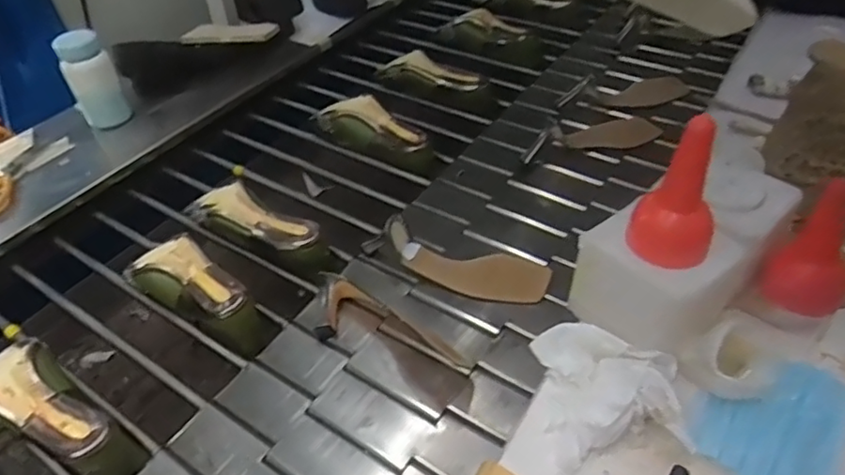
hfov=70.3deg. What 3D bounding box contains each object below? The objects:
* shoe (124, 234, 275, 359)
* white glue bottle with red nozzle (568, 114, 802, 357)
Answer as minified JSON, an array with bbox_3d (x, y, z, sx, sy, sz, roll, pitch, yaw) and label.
[{"bbox_3d":[-0.260,0.062,0.720,0.192,0.068,0.068,30,50,14],"label":"shoe"},{"bbox_3d":[0.269,-0.025,0.588,0.212,0.202,0.114,-31,49,-28],"label":"white glue bottle with red nozzle"}]

